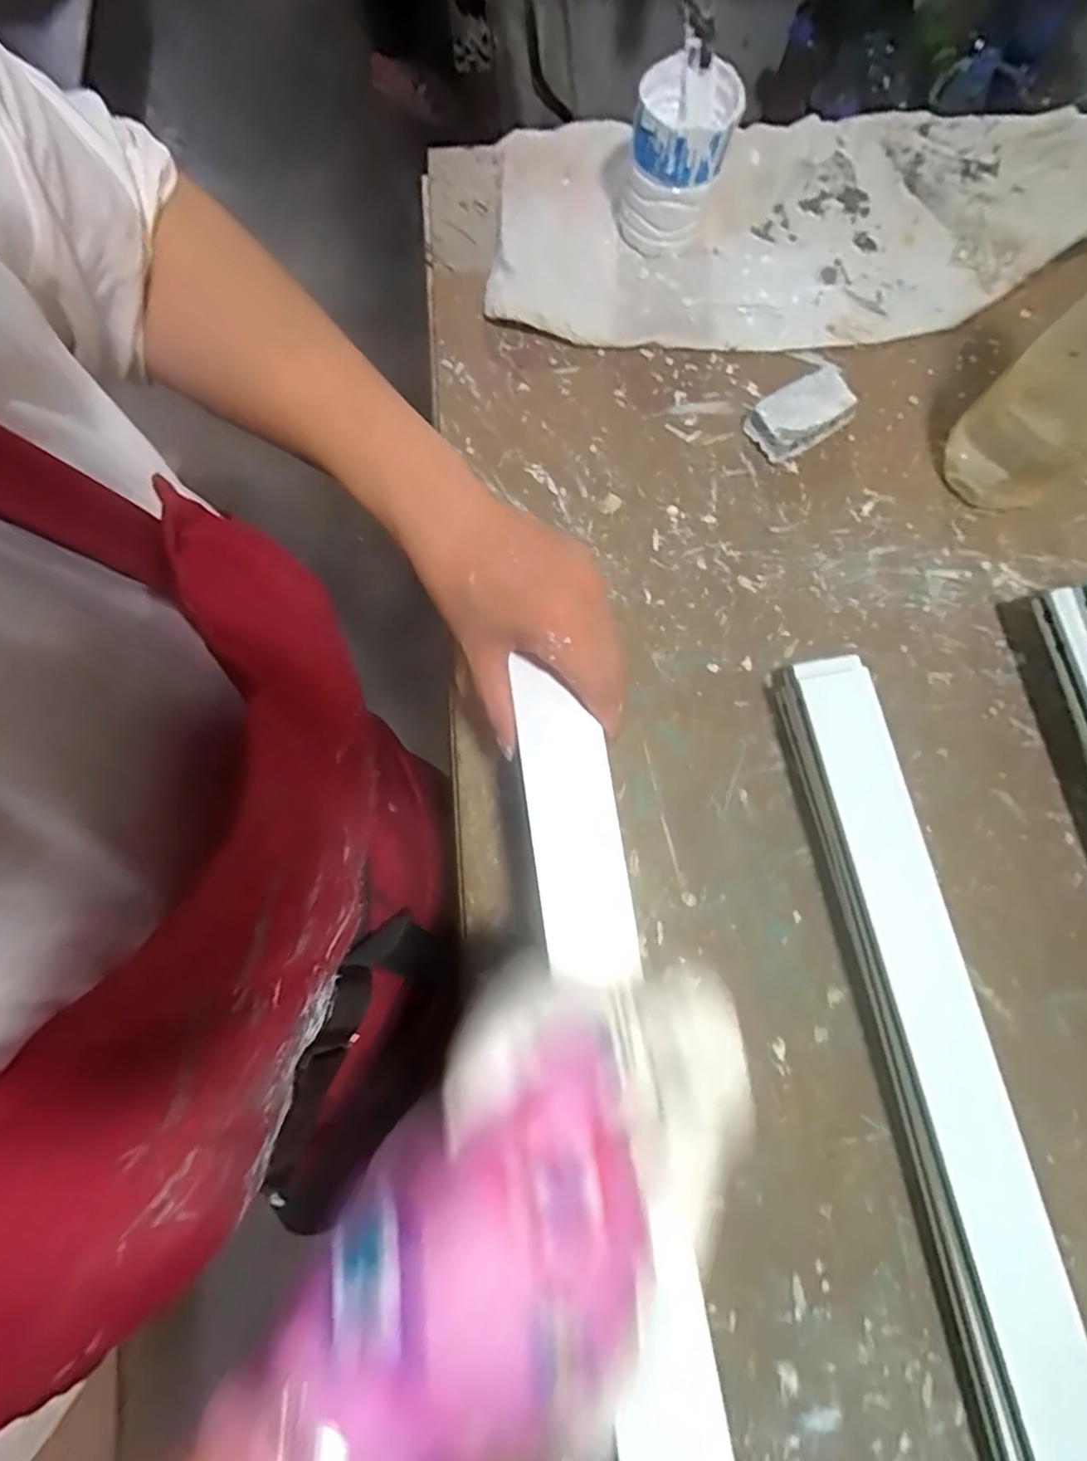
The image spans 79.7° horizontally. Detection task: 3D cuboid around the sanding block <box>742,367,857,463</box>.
[{"bbox_3d":[0.170,-0.209,0.432,0.065,0.026,0.038,-33,79,-7],"label":"sanding block"}]

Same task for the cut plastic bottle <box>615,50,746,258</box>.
[{"bbox_3d":[0.087,-0.389,0.441,0.074,0.076,0.072,11,78,3],"label":"cut plastic bottle"}]

